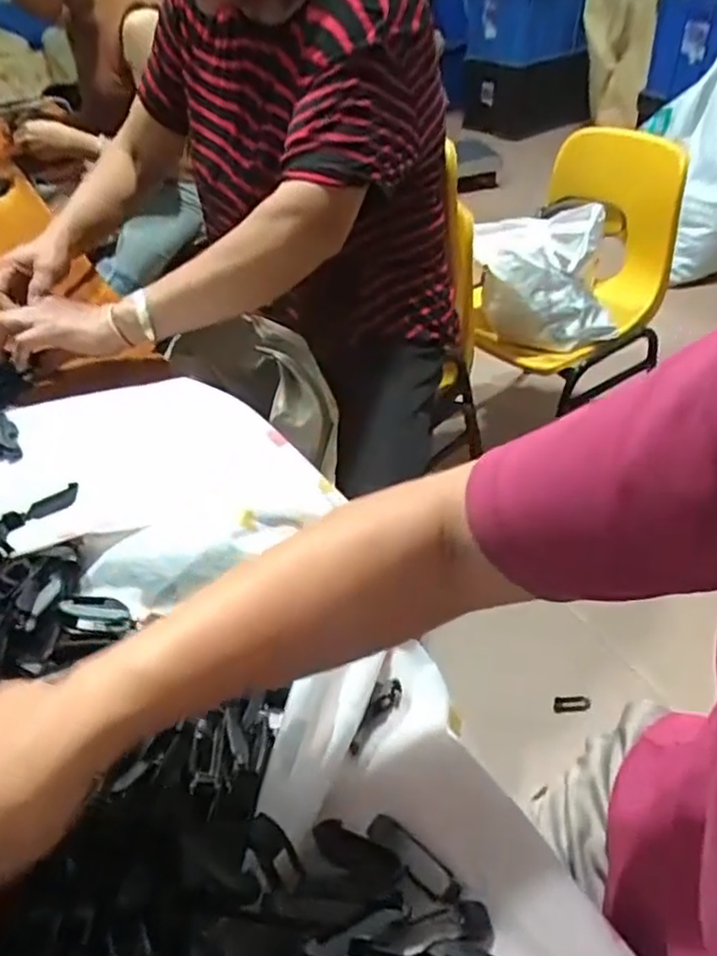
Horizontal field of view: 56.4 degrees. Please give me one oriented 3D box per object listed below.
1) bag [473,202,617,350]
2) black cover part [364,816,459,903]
[{"bbox_3d":[0.341,-0.362,1.216,0.252,0.217,0.112,13,44,21],"label":"bag"},{"bbox_3d":[0.031,0.205,0.364,0.058,0.005,0.017,27,50,33],"label":"black cover part"}]

